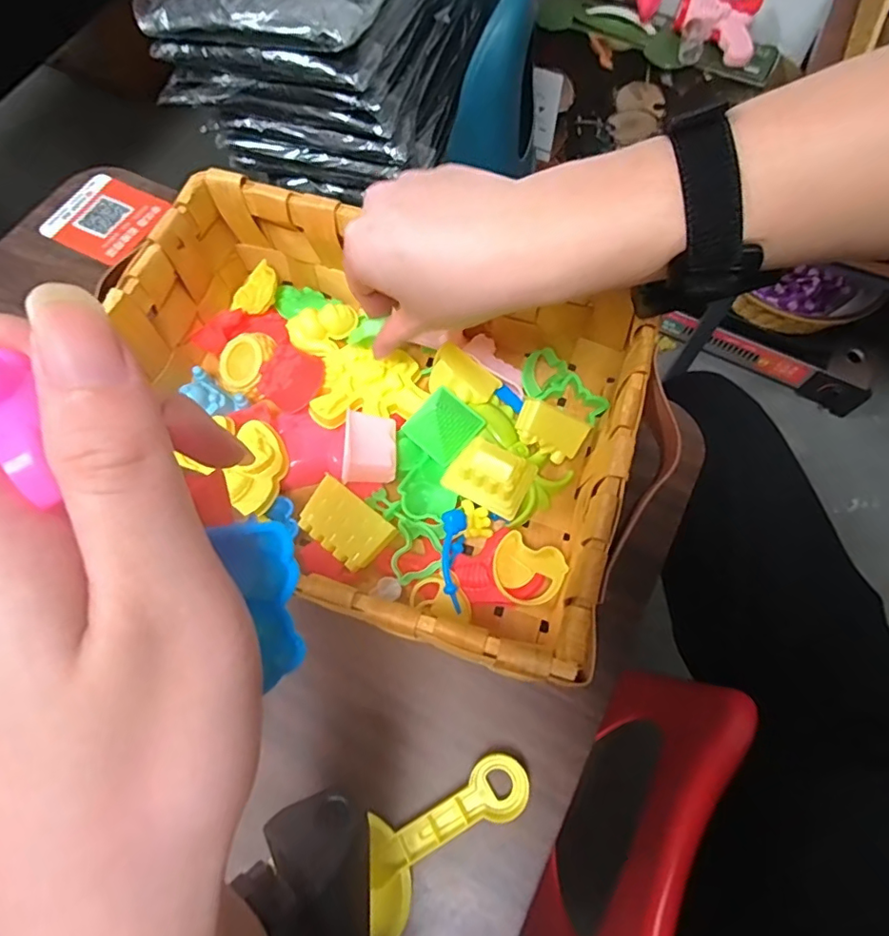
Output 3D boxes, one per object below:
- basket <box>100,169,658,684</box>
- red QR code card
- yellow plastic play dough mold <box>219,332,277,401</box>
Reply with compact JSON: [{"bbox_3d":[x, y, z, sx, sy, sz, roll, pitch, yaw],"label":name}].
[{"bbox_3d":[-0.049,-0.031,0.346,0.310,0.098,0.236,16,69,9],"label":"basket"},{"bbox_3d":[-0.299,-0.220,0.478,0.092,0.004,0.081,28,71,11],"label":"red QR code card"},{"bbox_3d":[-0.140,-0.075,0.385,0.032,0.023,0.045,21,96,-13],"label":"yellow plastic play dough mold"}]

